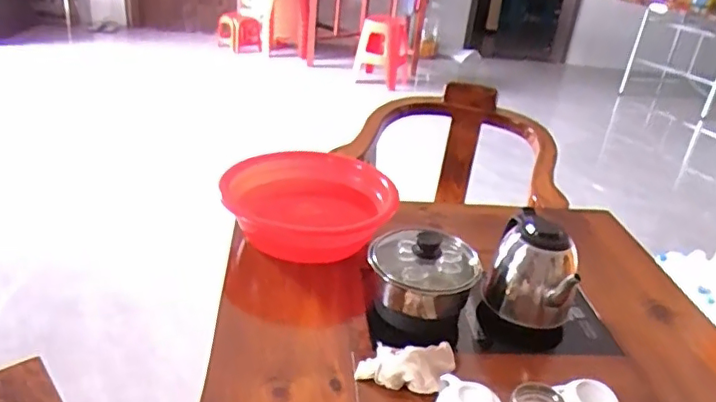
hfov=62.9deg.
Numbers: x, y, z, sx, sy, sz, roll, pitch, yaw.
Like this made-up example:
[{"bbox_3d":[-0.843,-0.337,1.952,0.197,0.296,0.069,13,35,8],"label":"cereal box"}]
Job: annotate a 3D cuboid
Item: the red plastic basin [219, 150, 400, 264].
[{"bbox_3d":[-0.088,0.018,1.078,0.277,0.123,0.275,-4,29,-22],"label":"red plastic basin"}]

